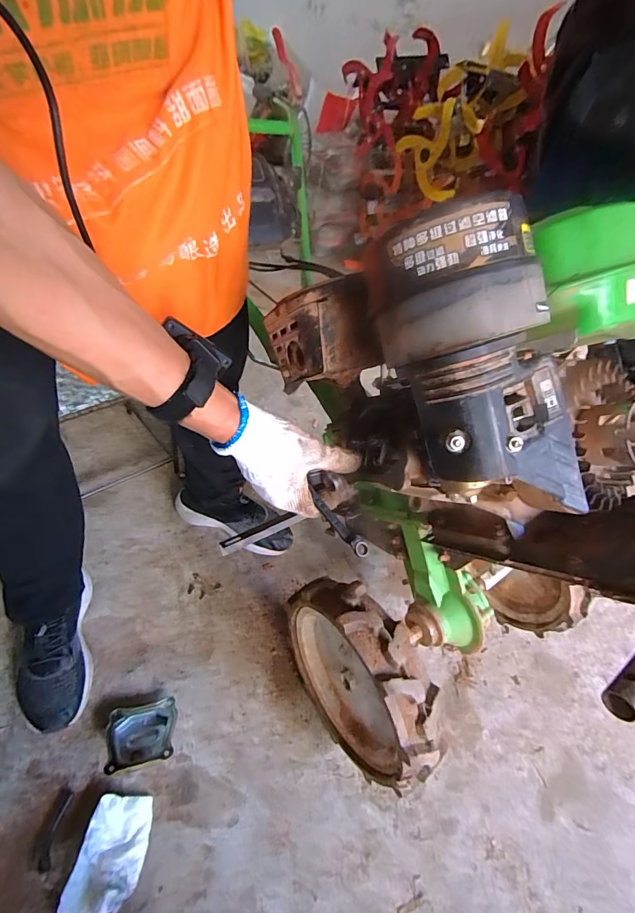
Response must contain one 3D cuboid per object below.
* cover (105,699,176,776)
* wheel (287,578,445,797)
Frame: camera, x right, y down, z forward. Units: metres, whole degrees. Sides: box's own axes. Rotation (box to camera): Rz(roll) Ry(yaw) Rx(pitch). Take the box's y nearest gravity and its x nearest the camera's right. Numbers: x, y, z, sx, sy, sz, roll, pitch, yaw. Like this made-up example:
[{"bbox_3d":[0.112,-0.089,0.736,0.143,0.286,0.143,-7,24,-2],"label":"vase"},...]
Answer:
[{"bbox_3d":[-0.300,0.476,0.710,0.110,0.028,0.105,-2,19,-18],"label":"cover"},{"bbox_3d":[0.063,0.356,0.678,0.098,0.292,0.311,-22,56,-30],"label":"wheel"}]

